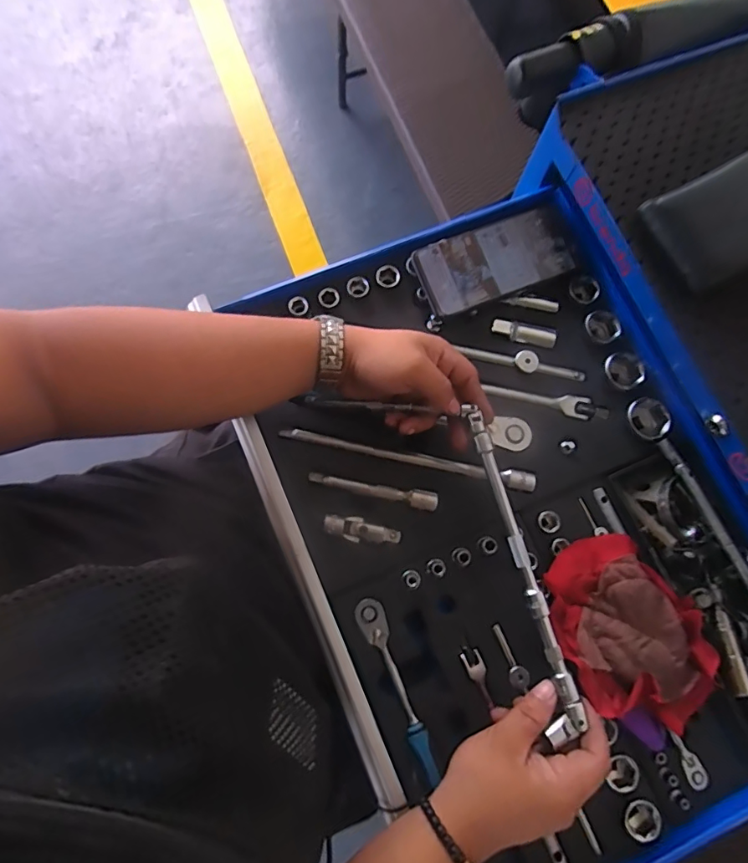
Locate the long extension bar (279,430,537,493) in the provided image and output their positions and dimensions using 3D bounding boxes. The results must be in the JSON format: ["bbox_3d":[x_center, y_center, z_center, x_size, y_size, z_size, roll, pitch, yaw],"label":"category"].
[{"bbox_3d":[0.034,0.026,0.475,0.244,0.013,0.017,12,77,-1],"label":"long extension bar"}]

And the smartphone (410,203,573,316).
[{"bbox_3d":[0.123,-0.172,0.498,0.153,0.014,0.074,-22,80,-8],"label":"smartphone"}]

